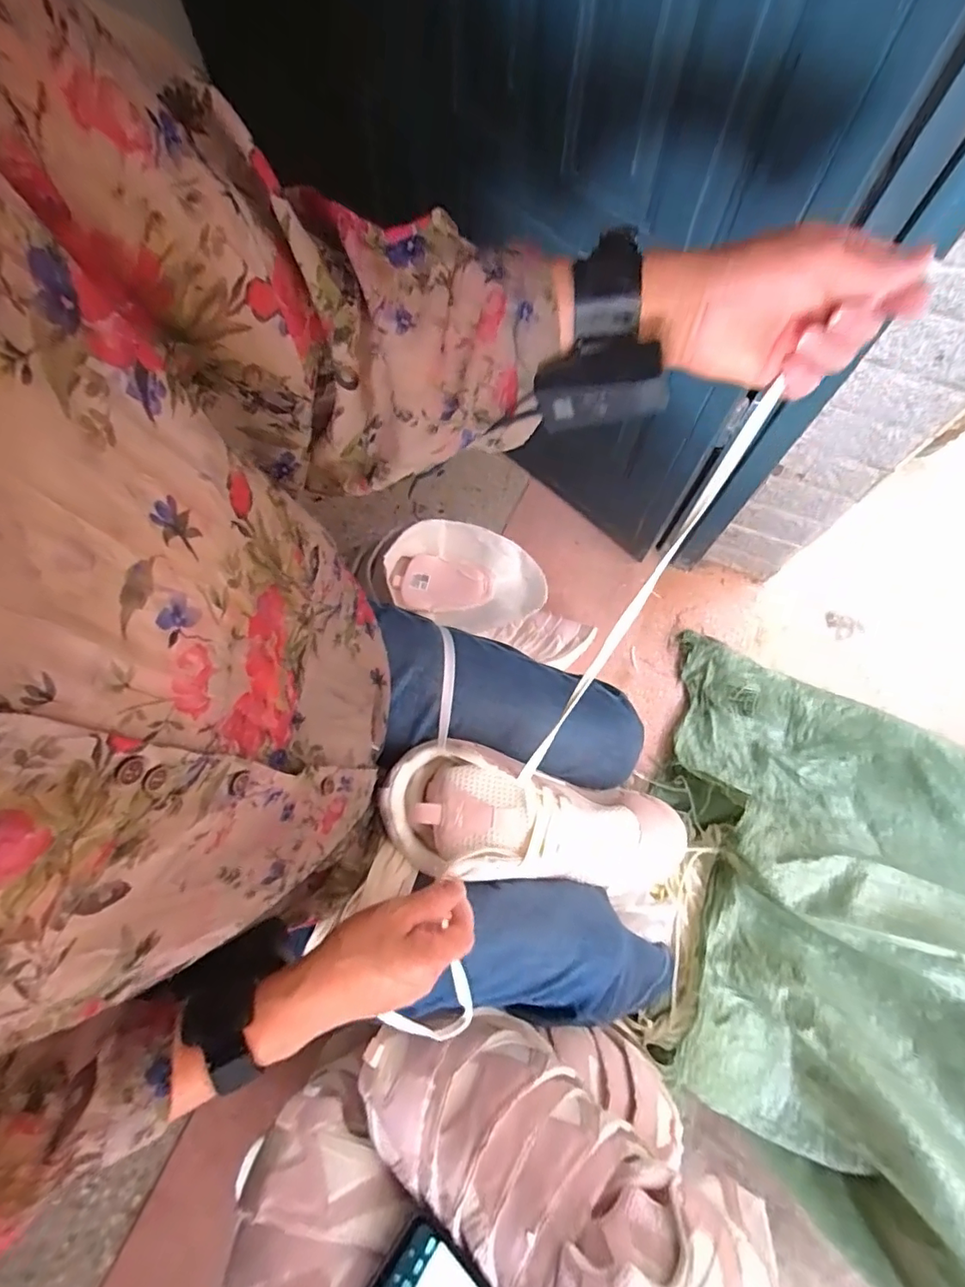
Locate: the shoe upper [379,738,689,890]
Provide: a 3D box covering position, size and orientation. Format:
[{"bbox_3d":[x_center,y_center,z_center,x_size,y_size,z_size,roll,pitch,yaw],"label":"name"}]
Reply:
[{"bbox_3d":[0.051,0.151,0.446,0.266,0.065,0.092,12,71,-4],"label":"shoe upper"}]

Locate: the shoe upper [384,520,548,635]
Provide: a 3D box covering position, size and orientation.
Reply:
[{"bbox_3d":[-0.015,-0.093,0.683,0.200,0.080,0.128,18,72,6],"label":"shoe upper"}]

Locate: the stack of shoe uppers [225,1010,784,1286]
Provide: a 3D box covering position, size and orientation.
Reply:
[{"bbox_3d":[0.001,0.493,0.396,0.388,0.165,0.310,27,73,9],"label":"stack of shoe uppers"}]

